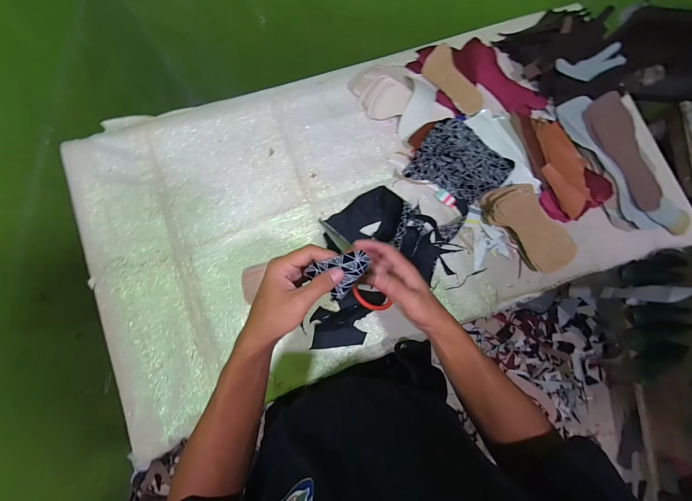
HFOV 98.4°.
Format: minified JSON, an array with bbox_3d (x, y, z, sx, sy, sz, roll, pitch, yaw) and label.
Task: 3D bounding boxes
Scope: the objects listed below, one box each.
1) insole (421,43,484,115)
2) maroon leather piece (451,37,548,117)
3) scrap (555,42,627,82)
[{"bbox_3d":[0.236,-0.368,0.658,0.064,0.012,0.161,-37,89,28],"label":"insole"},{"bbox_3d":[0.344,-0.389,0.677,0.090,0.028,0.227,-40,86,-9],"label":"maroon leather piece"},{"bbox_3d":[0.521,-0.392,0.626,0.152,0.016,0.060,-17,81,-6],"label":"scrap"}]

